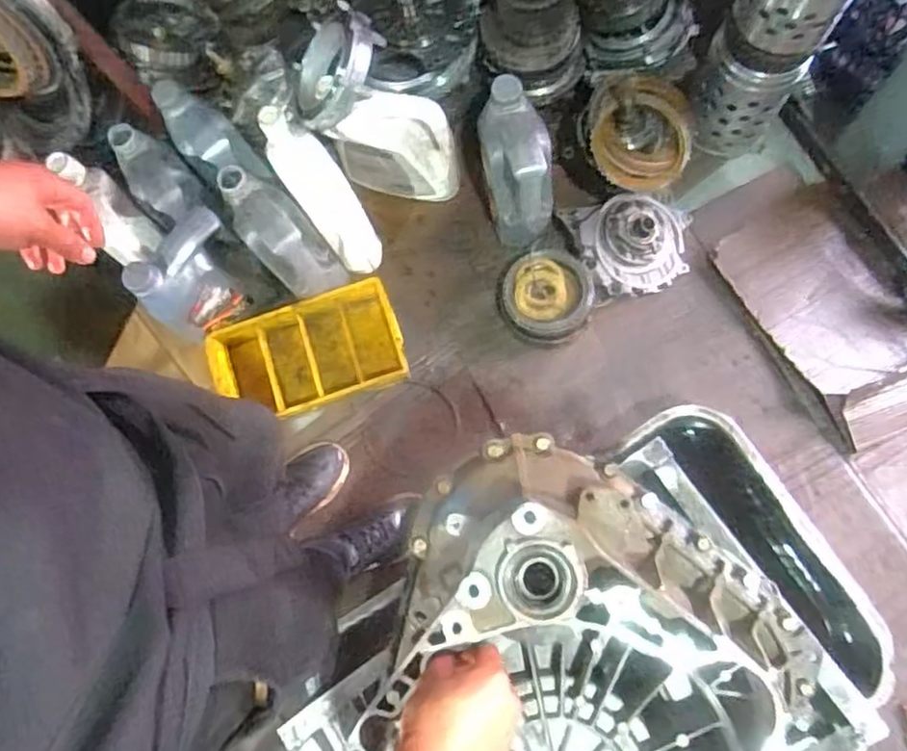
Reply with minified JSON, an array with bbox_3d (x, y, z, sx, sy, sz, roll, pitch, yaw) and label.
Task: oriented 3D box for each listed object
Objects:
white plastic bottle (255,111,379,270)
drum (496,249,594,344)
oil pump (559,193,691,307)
[{"bbox_3d":[-0.237,-0.328,1.245,0.101,0.072,0.353,-42,119,-11],"label":"white plastic bottle"},{"bbox_3d":[0.178,-0.155,1.329,0.173,0.077,0.169,-1,77,6],"label":"drum"},{"bbox_3d":[0.363,-0.261,1.345,0.254,0.104,0.195,-18,76,2],"label":"oil pump"}]

